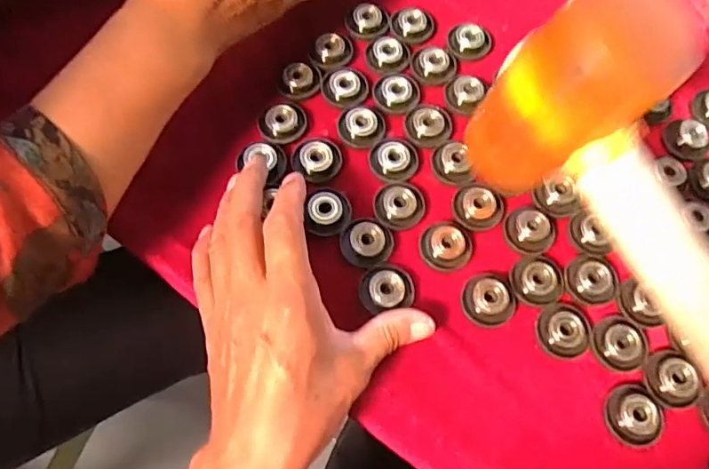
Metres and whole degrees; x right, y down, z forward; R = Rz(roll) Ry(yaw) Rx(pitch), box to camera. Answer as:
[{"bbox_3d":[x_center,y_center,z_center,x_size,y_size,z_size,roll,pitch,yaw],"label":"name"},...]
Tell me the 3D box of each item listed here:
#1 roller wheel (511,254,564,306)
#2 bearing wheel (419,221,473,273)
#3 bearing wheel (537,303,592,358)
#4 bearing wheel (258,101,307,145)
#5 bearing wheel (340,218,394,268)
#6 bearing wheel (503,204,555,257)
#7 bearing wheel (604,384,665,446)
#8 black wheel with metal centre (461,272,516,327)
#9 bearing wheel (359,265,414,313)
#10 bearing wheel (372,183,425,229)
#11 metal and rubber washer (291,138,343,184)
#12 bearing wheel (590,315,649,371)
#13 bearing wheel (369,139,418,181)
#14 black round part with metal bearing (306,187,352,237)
[{"bbox_3d":[0.114,0.026,0.332,0.032,0.011,0.033,-3,67,-4],"label":"roller wheel"},{"bbox_3d":[0.059,0.006,0.339,0.033,0.011,0.030,1,66,-2],"label":"bearing wheel"},{"bbox_3d":[0.127,0.056,0.321,0.032,0.009,0.031,1,66,-2],"label":"bearing wheel"},{"bbox_3d":[-0.048,-0.078,0.368,0.034,0.010,0.027,-32,71,-15],"label":"bearing wheel"},{"bbox_3d":[0.008,0.003,0.336,0.032,0.010,0.032,1,66,-2],"label":"bearing wheel"},{"bbox_3d":[0.111,-0.004,0.343,0.027,0.012,0.032,-26,70,-13],"label":"bearing wheel"},{"bbox_3d":[0.160,0.101,0.304,0.031,0.009,0.032,-6,67,-5],"label":"bearing wheel"},{"bbox_3d":[0.083,0.037,0.325,0.031,0.012,0.032,1,66,-2],"label":"black wheel with metal centre"},{"bbox_3d":[0.020,0.032,0.327,0.033,0.011,0.028,-7,67,-6],"label":"bearing wheel"},{"bbox_3d":[0.030,-0.020,0.349,0.033,0.009,0.030,1,66,-2],"label":"bearing wheel"},{"bbox_3d":[-0.025,-0.052,0.360,0.032,0.006,0.029,17,67,5],"label":"metal and rubber washer"},{"bbox_3d":[0.157,0.064,0.319,0.029,0.008,0.031,1,66,-2],"label":"bearing wheel"},{"bbox_3d":[0.027,-0.052,0.361,0.032,0.007,0.034,1,66,-2],"label":"bearing wheel"},{"bbox_3d":[-0.016,-0.017,0.345,0.028,0.008,0.029,1,66,-2],"label":"black round part with metal bearing"}]

